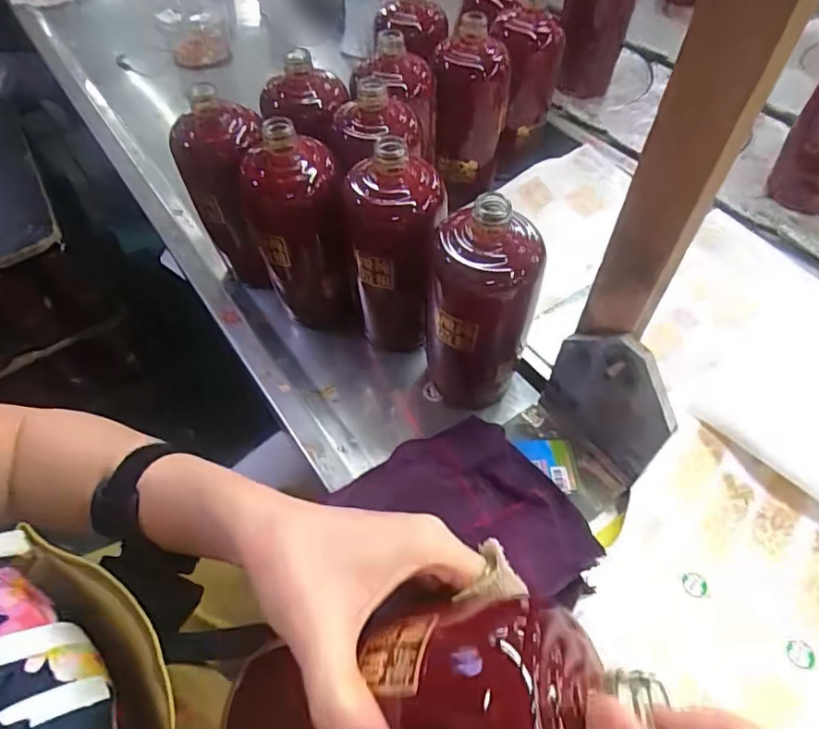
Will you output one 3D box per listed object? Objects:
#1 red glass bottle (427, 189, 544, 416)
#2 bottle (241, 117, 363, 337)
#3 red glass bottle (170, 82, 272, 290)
[{"bbox_3d":[0.051,-0.036,0.409,0.082,0.177,0.074,14,58,14],"label":"red glass bottle"},{"bbox_3d":[-0.091,-0.109,0.470,0.079,0.181,0.077,-20,56,-9],"label":"bottle"},{"bbox_3d":[-0.162,-0.155,0.503,0.075,0.186,0.076,20,59,18],"label":"red glass bottle"}]

